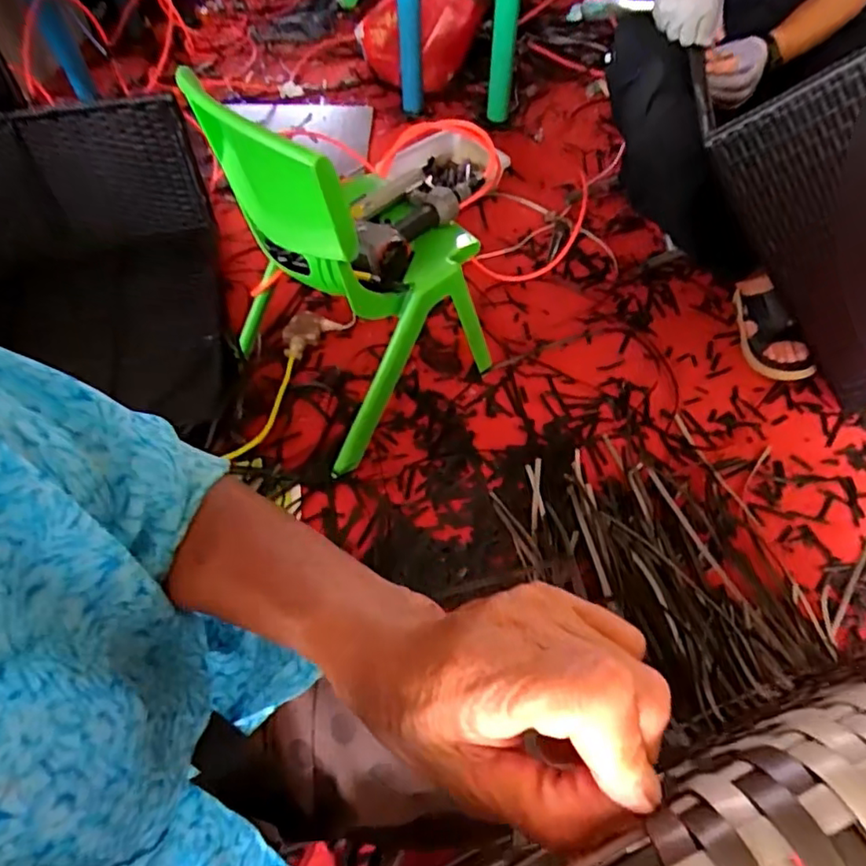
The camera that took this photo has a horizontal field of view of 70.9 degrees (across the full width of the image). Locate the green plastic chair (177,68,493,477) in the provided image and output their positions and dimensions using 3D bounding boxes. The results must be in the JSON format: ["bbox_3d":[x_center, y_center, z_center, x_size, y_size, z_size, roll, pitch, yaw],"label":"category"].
[{"bbox_3d":[-0.120,-0.275,0.941,0.317,0.528,0.317,-34,60,-22],"label":"green plastic chair"}]

